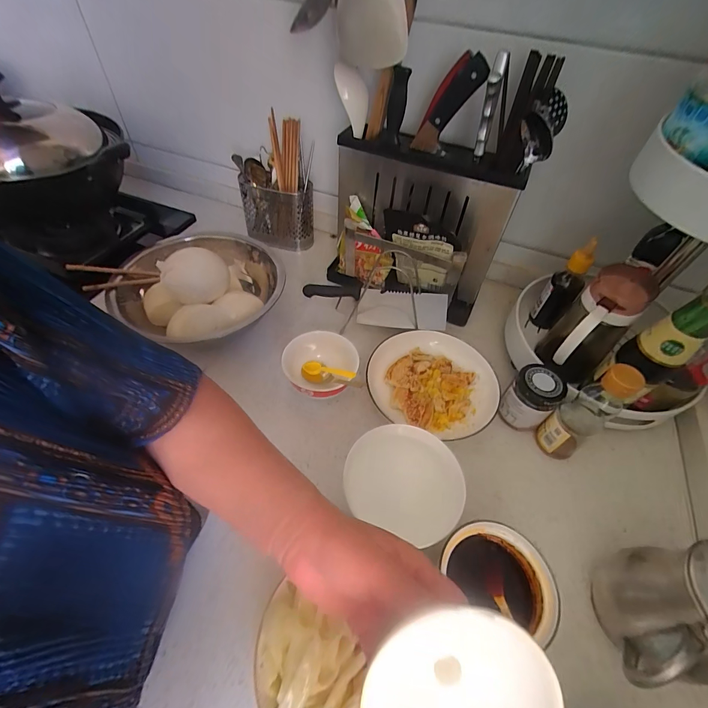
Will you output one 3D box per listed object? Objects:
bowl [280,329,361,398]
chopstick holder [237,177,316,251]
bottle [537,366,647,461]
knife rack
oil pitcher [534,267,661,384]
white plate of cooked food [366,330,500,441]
[{"bbox_3d":[-0.055,0.026,0.559,0.116,0.063,0.109,2,51,-2],"label":"bowl"},{"bbox_3d":[-0.161,-0.299,0.758,0.152,0.121,0.073,16,52,10],"label":"chopstick holder"},{"bbox_3d":[0.305,0.077,0.468,0.063,0.176,0.051,-29,58,-24],"label":"bottle"},{"bbox_3d":[0.106,-0.227,0.645,0.301,0.266,0.118,23,53,15],"label":"knife rack"},{"bbox_3d":[0.345,-0.035,0.523,0.109,0.166,0.081,-33,60,-27],"label":"oil pitcher"},{"bbox_3d":[0.125,0.043,0.570,0.195,0.042,0.175,21,53,13],"label":"white plate of cooked food"}]

